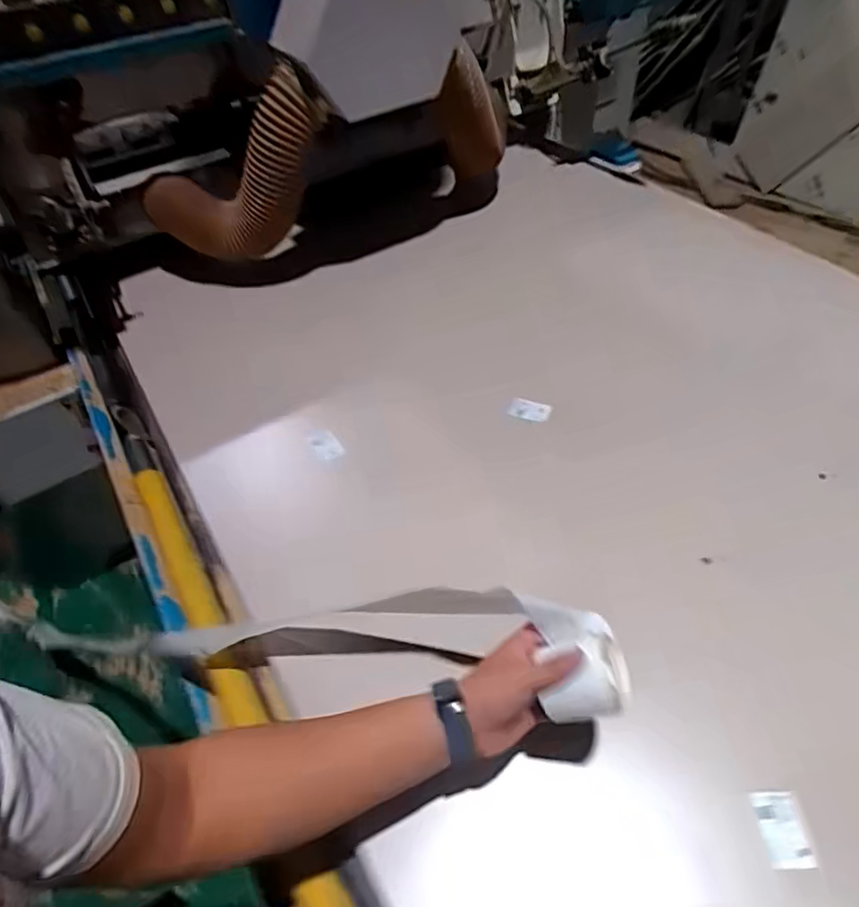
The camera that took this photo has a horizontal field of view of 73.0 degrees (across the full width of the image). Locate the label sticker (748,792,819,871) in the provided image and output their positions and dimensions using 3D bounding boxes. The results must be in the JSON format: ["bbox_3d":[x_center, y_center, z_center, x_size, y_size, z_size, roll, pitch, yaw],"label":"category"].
[{"bbox_3d":[0.326,0.348,0.537,0.036,0.010,0.060,-4,48,1],"label":"label sticker"}]

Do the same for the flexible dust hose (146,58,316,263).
[{"bbox_3d":[-0.399,-0.584,1.136,0.332,0.297,0.282,-17,49,-10],"label":"flexible dust hose"}]

